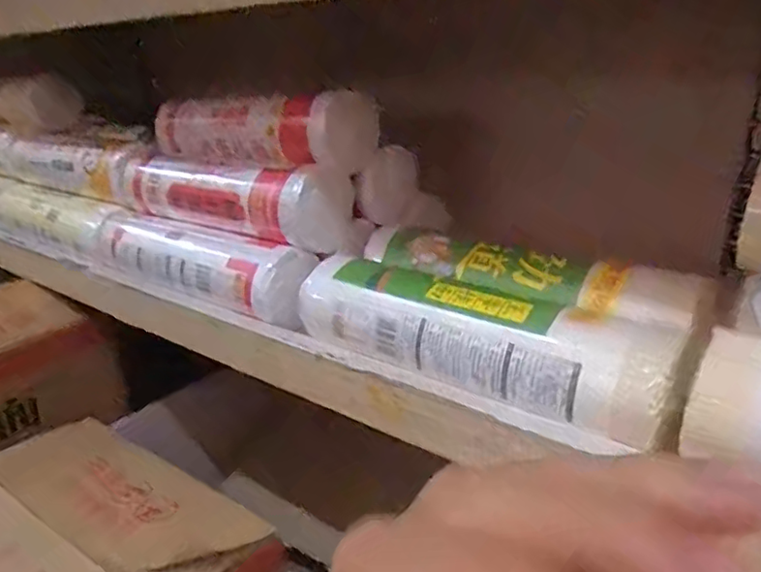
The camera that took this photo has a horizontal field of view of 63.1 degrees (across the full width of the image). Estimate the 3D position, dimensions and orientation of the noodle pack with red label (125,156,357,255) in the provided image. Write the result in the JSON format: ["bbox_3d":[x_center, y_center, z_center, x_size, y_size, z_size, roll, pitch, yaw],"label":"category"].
[{"bbox_3d":[-0.132,-0.078,0.544,0.244,0.068,0.070,12,26,32],"label":"noodle pack with red label"}]

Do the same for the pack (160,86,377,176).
[{"bbox_3d":[-0.104,-0.131,0.541,0.227,0.073,0.081,15,27,36],"label":"pack"}]

